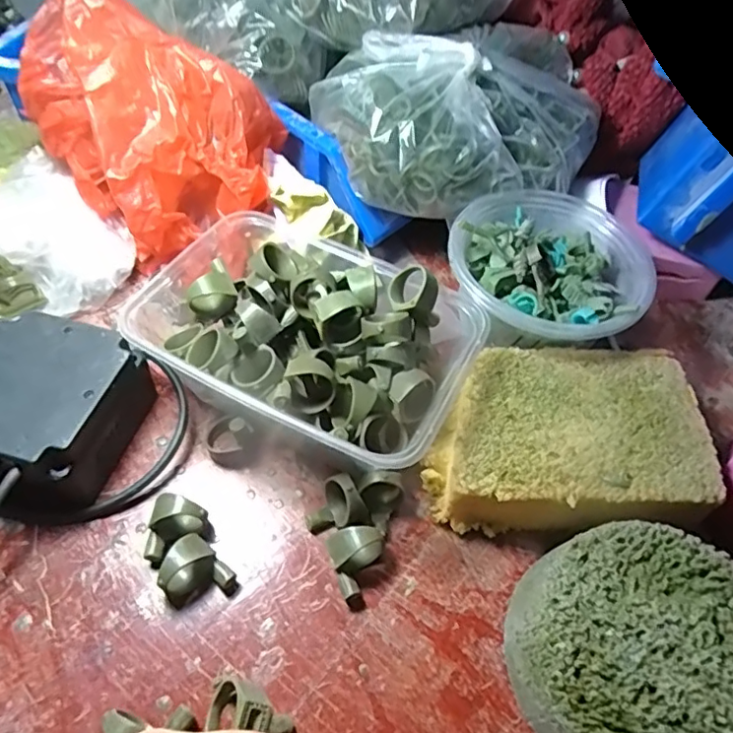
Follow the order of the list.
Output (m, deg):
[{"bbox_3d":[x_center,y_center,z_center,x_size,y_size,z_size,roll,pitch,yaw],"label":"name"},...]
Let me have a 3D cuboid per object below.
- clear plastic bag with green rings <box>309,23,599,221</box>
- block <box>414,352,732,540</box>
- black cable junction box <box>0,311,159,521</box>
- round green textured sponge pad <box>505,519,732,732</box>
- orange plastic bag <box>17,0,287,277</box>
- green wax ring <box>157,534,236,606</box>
[{"bbox_3d":[0.064,-0.168,0.365,0.176,0.068,0.124,-21,57,-17],"label":"clear plastic bag with green rings"},{"bbox_3d":[0.100,0.040,0.300,0.131,0.043,0.093,4,53,0],"label":"block"},{"bbox_3d":[-0.159,0.027,0.288,0.081,0.051,0.092,8,53,3],"label":"black cable junction box"},{"bbox_3d":[0.116,0.122,0.240,0.102,0.044,0.099,1,53,-2],"label":"round green textured sponge pad"},{"bbox_3d":[-0.121,-0.145,0.347,0.118,0.118,0.131,-32,61,-24],"label":"orange plastic bag"},{"bbox_3d":[-0.078,0.095,0.259,0.025,0.025,0.026,1,53,-2],"label":"green wax ring"}]

